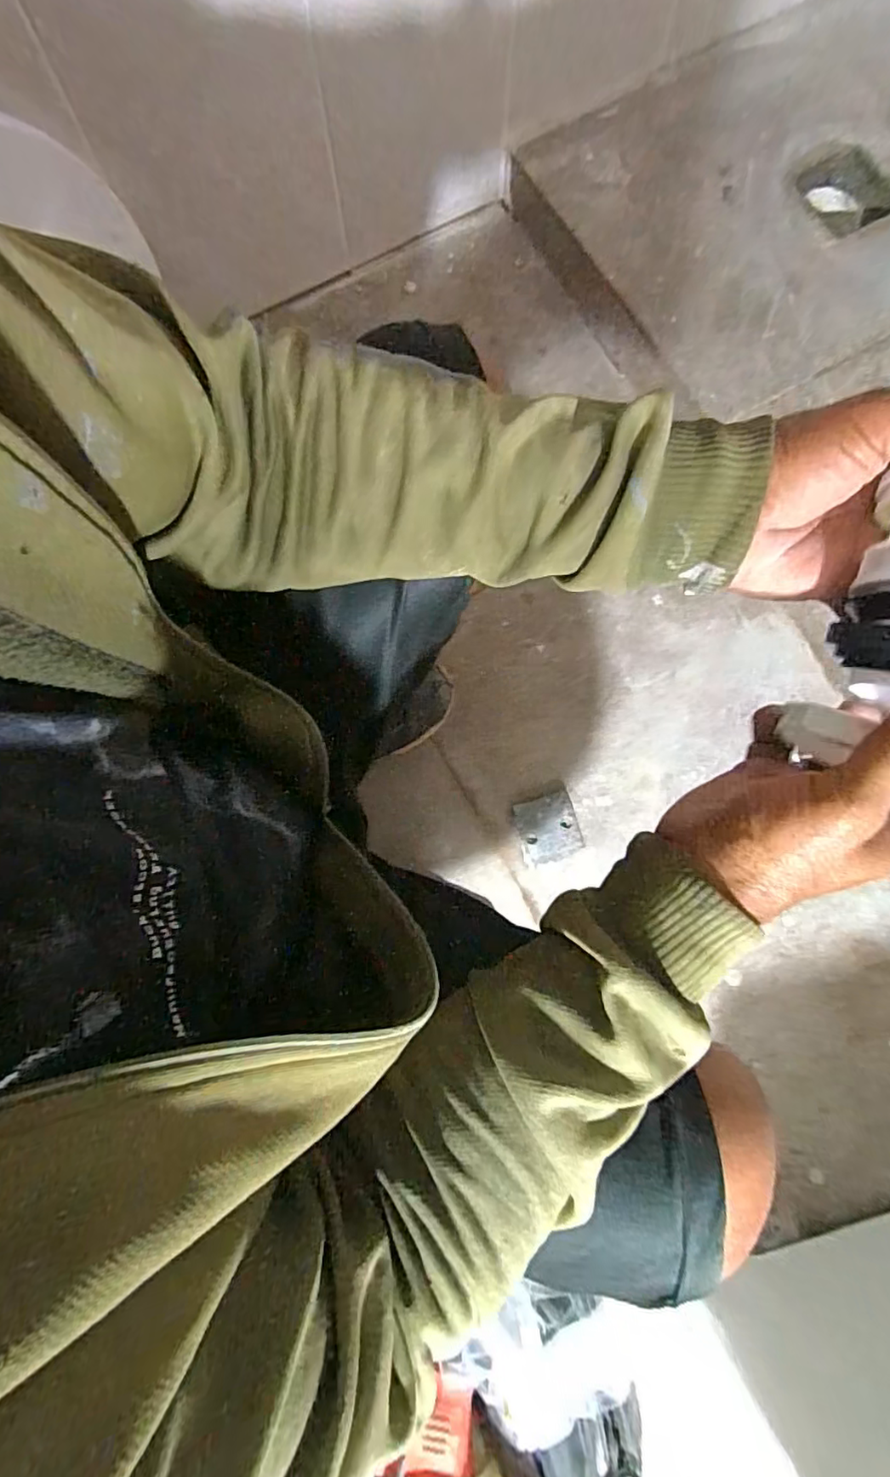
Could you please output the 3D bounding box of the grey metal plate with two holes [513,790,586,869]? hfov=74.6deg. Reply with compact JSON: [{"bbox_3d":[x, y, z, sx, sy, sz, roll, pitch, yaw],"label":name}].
[{"bbox_3d":[0.127,0.111,0.716,0.076,0.006,0.076,-15,81,-2],"label":"grey metal plate with two holes"}]

